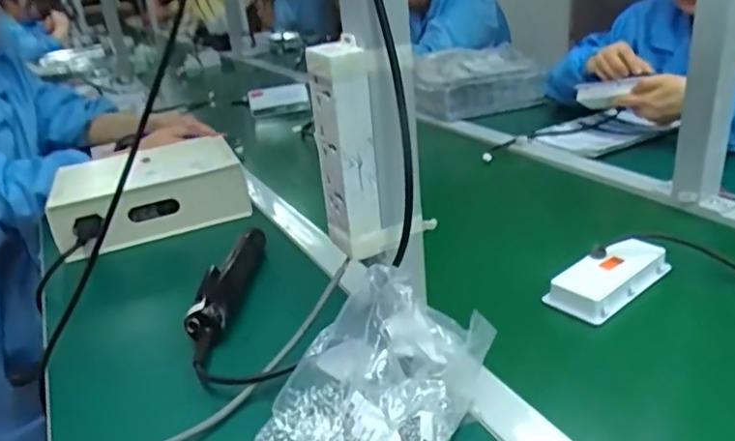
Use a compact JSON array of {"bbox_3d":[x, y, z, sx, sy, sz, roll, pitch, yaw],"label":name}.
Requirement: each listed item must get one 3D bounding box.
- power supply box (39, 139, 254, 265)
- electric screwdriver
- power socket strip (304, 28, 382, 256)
[{"bbox_3d":[-0.324,-0.040,0.875,0.257,0.093,0.215,-15,27,-18],"label":"power supply box"},{"bbox_3d":[-0.154,0.079,0.629,0.040,0.052,0.236,-3,25,7],"label":"electric screwdriver"},{"bbox_3d":[-0.013,-0.055,0.489,0.049,0.176,0.052,-13,26,-13],"label":"power socket strip"}]

